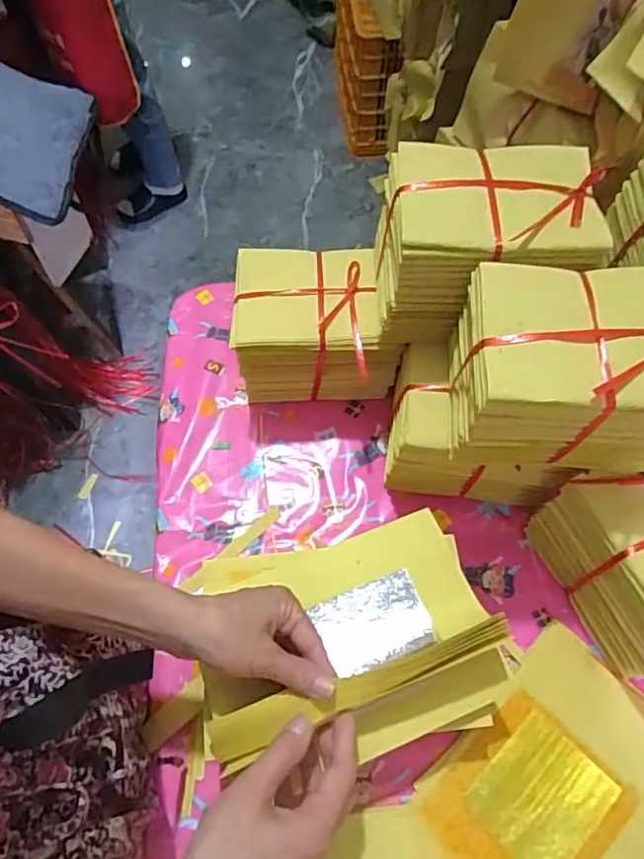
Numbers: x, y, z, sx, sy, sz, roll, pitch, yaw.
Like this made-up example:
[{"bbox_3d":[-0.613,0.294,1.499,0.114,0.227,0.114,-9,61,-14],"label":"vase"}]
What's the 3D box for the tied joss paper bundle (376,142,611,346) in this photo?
[{"bbox_3d":[0.137,-0.164,0.496,0.164,0.118,0.123,0,65,1],"label":"tied joss paper bundle"}]

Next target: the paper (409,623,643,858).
[{"bbox_3d":[0.204,0.309,0.477,0.225,0.024,0.169,-41,71,-17],"label":"paper"}]

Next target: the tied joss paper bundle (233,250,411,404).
[{"bbox_3d":[-0.007,-0.105,0.612,0.159,0.128,0.125,-3,65,-1],"label":"tied joss paper bundle"}]

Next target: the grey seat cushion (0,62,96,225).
[{"bbox_3d":[-0.586,-0.564,1.057,0.274,0.065,0.311,16,70,-15],"label":"grey seat cushion"}]

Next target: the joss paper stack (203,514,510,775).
[{"bbox_3d":[0.020,0.159,0.442,0.223,0.080,0.169,-12,65,-5],"label":"joss paper stack"}]

